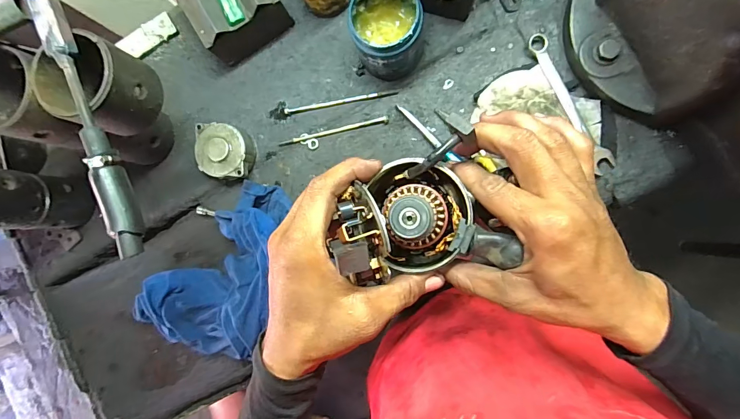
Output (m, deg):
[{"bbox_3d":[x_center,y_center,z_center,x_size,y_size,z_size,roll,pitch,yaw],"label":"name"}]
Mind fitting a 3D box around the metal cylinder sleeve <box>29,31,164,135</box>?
[{"bbox_3d":[-0.285,-0.130,0.415,0.090,0.081,0.089,17,91,9],"label":"metal cylinder sleeve"}]

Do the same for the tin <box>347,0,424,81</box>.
[{"bbox_3d":[0.023,-0.230,0.511,0.089,0.101,0.095,-3,88,8],"label":"tin"}]

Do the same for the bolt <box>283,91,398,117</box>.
[{"bbox_3d":[-0.045,-0.157,0.564,0.166,0.011,0.010,-8,88,8],"label":"bolt"}]

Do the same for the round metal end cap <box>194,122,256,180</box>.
[{"bbox_3d":[-0.213,-0.085,0.579,0.081,0.044,0.077,0,89,9],"label":"round metal end cap"}]

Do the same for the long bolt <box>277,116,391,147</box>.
[{"bbox_3d":[-0.055,-0.115,0.570,0.166,0.009,0.012,-10,87,8],"label":"long bolt"}]

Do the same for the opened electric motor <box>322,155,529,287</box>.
[{"bbox_3d":[0.035,0.005,0.259,0.108,0.071,0.079,-10,87,8],"label":"opened electric motor"}]

